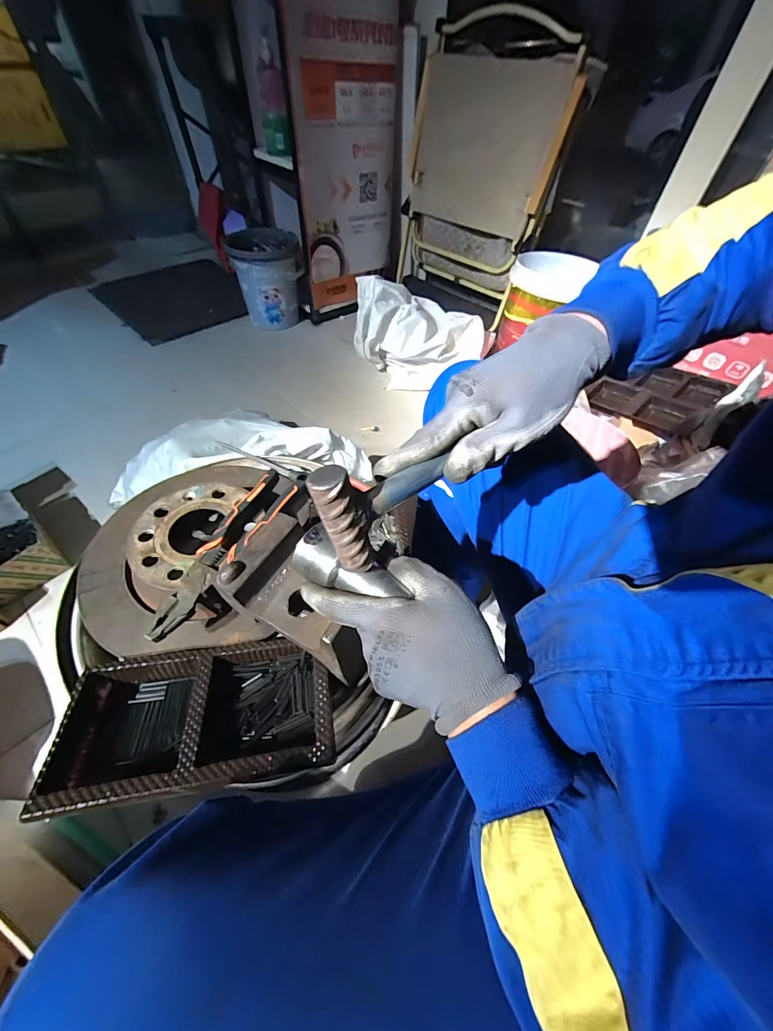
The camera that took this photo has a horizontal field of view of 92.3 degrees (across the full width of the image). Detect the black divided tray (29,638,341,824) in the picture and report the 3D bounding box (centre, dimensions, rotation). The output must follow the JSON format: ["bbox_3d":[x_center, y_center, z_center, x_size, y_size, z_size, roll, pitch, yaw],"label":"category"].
[{"bbox_3d":[-0.164,0.174,0.331,0.226,0.051,0.118,-6,53,-8],"label":"black divided tray"}]

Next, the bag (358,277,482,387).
[{"bbox_3d":[0.118,-0.590,1.224,0.419,0.303,0.158,-12,54,-12],"label":"bag"}]

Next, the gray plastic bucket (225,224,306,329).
[{"bbox_3d":[-0.459,-0.930,1.458,0.249,0.275,0.252,-12,54,-12],"label":"gray plastic bucket"}]

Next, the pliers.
[{"bbox_3d":[-0.172,0.033,0.403,0.056,0.024,0.220,21,54,13],"label":"pliers"}]

